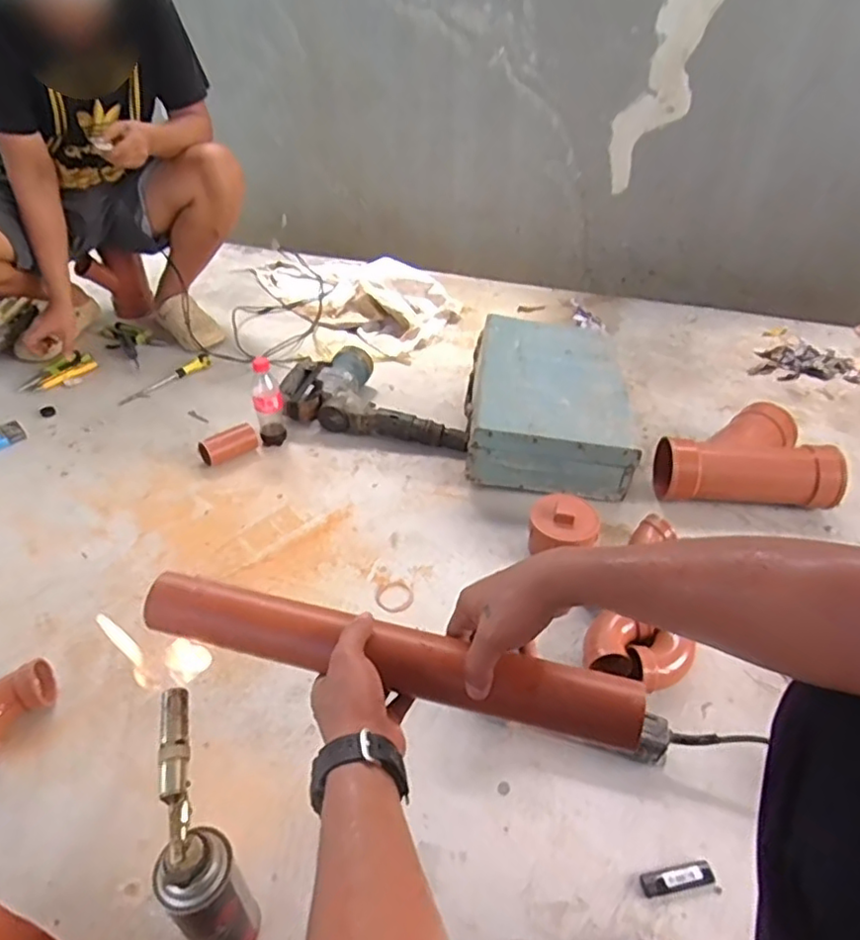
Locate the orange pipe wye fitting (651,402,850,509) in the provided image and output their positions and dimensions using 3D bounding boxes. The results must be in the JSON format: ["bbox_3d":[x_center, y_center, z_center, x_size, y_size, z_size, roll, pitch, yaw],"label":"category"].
[{"bbox_3d":[0.580,-0.026,1.161,0.304,0.118,0.194,9,39,11],"label":"orange pipe wye fitting"}]

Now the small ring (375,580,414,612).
[{"bbox_3d":[-0.056,0.199,0.992,0.063,0.008,0.067,3,39,-2],"label":"small ring"}]

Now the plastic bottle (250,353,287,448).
[{"bbox_3d":[-0.323,-0.133,1.252,0.057,0.180,0.047,-9,39,-12],"label":"plastic bottle"}]

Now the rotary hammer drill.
[{"bbox_3d":[-0.113,-0.160,1.365,0.413,0.091,0.222,9,40,8],"label":"rotary hammer drill"}]

